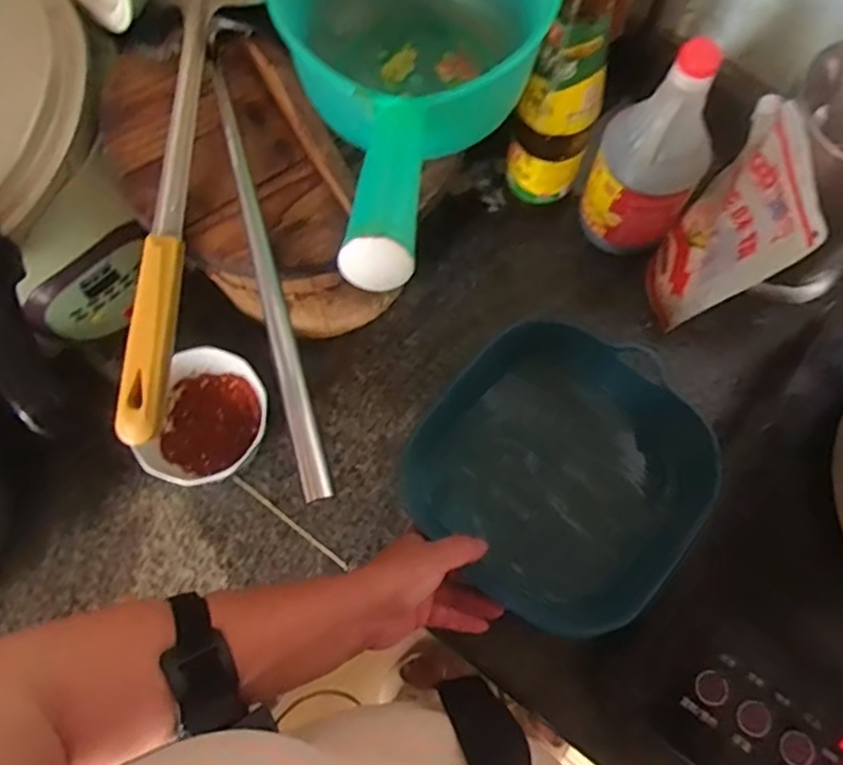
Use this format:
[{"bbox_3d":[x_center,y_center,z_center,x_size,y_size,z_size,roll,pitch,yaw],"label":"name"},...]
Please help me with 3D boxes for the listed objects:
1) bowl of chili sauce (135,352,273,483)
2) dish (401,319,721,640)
[{"bbox_3d":[-0.185,0.036,0.584,0.104,0.057,0.116,24,74,7],"label":"bowl of chili sauce"},{"bbox_3d":[0.110,0.070,0.537,0.209,0.065,0.210,40,77,12],"label":"dish"}]

